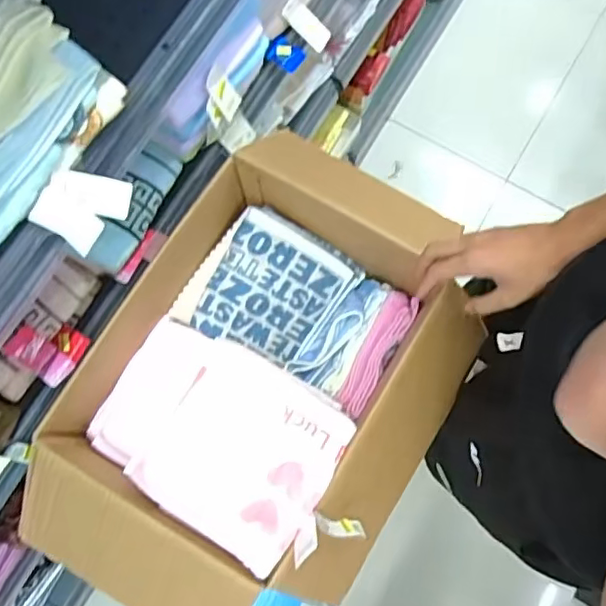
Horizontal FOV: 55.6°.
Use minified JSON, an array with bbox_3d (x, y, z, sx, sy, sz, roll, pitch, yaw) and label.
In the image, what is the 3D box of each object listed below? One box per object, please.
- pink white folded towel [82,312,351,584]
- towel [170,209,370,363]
[{"bbox_3d":[-0.106,0.146,0.681,0.288,0.132,0.189,29,79,7],"label":"pink white folded towel"},{"bbox_3d":[-0.053,-0.021,0.788,0.185,0.054,0.195,34,80,8],"label":"towel"}]

